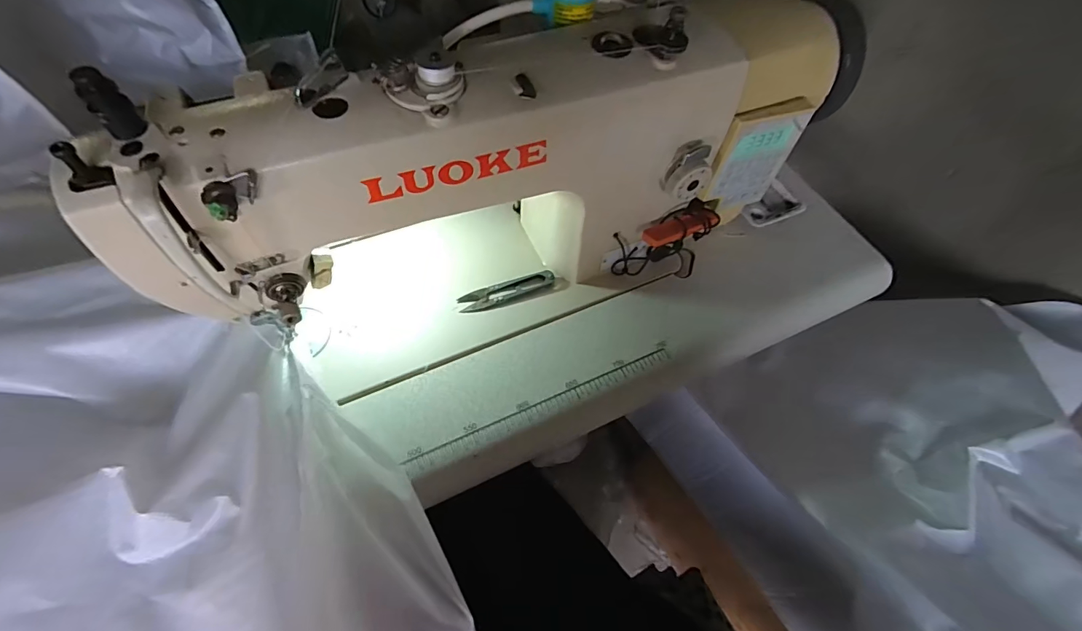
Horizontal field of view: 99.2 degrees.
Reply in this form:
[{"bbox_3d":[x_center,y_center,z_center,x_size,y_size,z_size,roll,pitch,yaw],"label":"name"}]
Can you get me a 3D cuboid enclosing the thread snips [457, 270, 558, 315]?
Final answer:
[{"bbox_3d":[-0.035,-0.027,0.477,0.101,0.010,0.023,-19,62,-14],"label":"thread snips"}]

